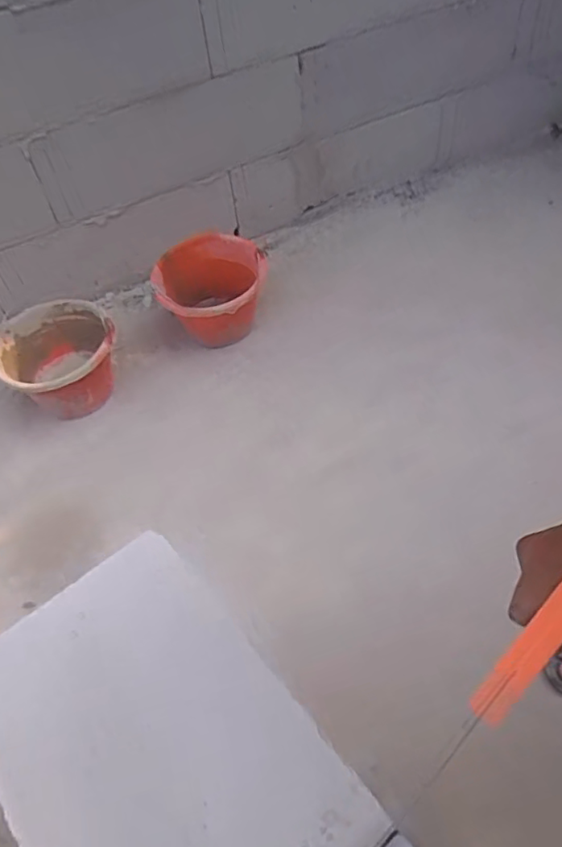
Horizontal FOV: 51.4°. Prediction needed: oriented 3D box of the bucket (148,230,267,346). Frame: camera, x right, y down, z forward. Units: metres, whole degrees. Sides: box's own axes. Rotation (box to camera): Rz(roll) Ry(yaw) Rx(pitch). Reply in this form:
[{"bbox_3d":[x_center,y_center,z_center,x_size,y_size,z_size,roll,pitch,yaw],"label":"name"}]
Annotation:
[{"bbox_3d":[-0.163,-0.312,1.392,0.245,0.204,0.227,-3,54,4],"label":"bucket"}]

